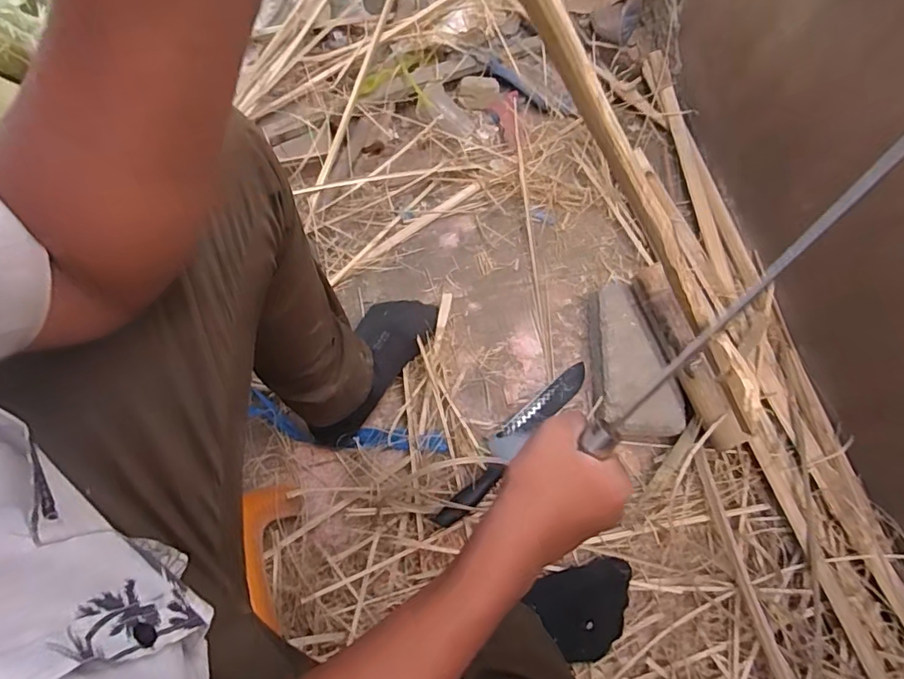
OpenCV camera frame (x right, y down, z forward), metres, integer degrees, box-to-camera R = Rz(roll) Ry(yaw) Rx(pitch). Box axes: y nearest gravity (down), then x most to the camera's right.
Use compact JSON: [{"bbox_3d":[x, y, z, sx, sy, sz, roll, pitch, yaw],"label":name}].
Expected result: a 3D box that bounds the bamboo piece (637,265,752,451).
[{"bbox_3d":[0.296,0.018,0.654,0.041,0.035,0.241,-17,71,-5],"label":"bamboo piece"}]

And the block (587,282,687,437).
[{"bbox_3d":[0.243,0.028,0.723,0.112,0.057,0.218,-6,70,-1],"label":"block"}]

